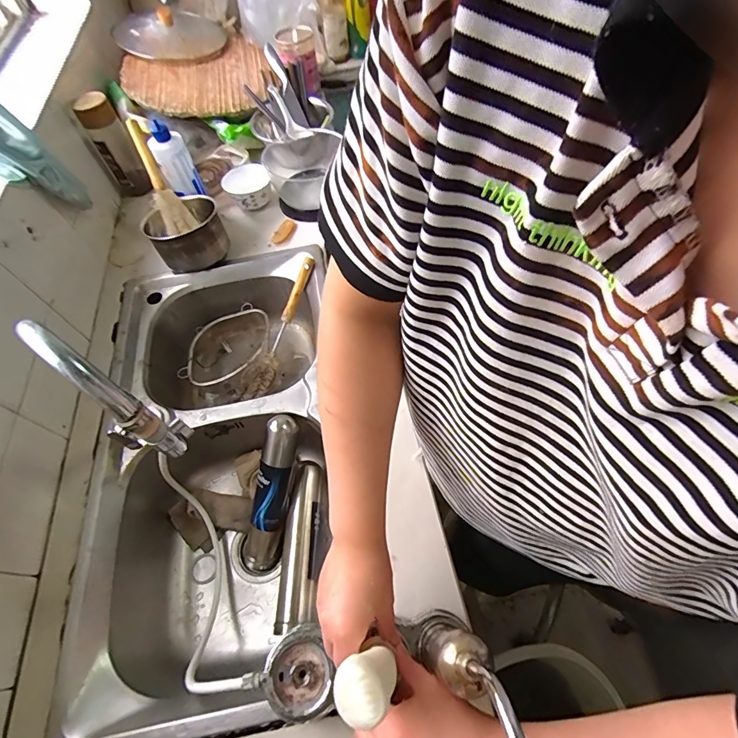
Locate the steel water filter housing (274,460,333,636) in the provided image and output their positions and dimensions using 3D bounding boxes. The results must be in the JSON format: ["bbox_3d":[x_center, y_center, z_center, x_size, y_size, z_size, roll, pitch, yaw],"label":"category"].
[{"bbox_3d":[-0.110,0.290,0.680,0.064,0.060,0.251,-1,59,4],"label":"steel water filter housing"}]

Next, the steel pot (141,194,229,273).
[{"bbox_3d":[-0.362,-0.268,0.808,0.142,0.101,0.148,-2,59,3],"label":"steel pot"}]

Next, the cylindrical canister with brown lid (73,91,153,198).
[{"bbox_3d":[-0.586,-0.508,0.931,0.087,0.219,0.068,-33,62,-15],"label":"cylindrical canister with brown lid"}]

